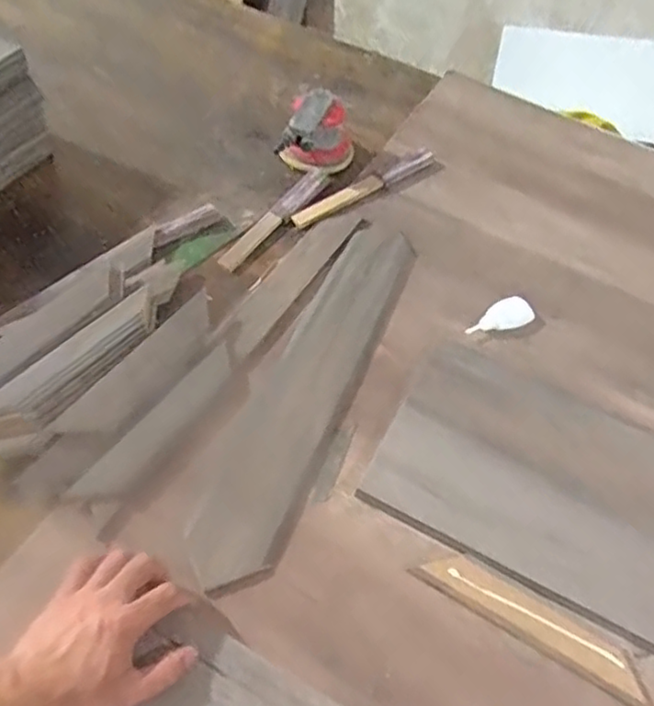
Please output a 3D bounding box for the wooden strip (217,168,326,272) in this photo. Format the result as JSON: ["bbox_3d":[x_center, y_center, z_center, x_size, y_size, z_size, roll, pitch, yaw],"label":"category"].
[{"bbox_3d":[-0.068,-0.181,0.885,0.029,0.014,0.222,31,55,15],"label":"wooden strip"}]

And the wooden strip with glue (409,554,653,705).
[{"bbox_3d":[0.189,0.243,0.598,0.217,0.008,0.042,28,55,13],"label":"wooden strip with glue"}]

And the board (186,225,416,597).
[{"bbox_3d":[-0.012,0.030,0.748,0.094,0.018,0.503,21,53,8],"label":"board"}]

